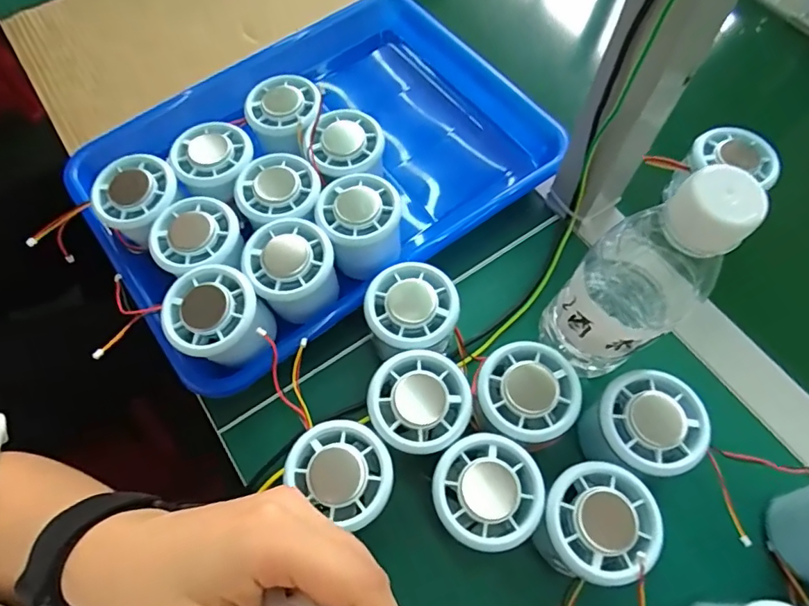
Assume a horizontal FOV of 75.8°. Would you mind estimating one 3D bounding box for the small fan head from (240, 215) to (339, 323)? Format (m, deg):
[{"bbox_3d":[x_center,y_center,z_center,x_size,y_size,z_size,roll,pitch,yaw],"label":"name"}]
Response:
[{"bbox_3d":[-0.072,-0.018,0.346,0.054,0.049,0.058,-25,67,-11],"label":"small fan head"}]

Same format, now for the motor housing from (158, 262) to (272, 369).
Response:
[{"bbox_3d":[-0.115,0.013,0.328,0.059,0.044,0.055,0,65,0],"label":"motor housing"}]

